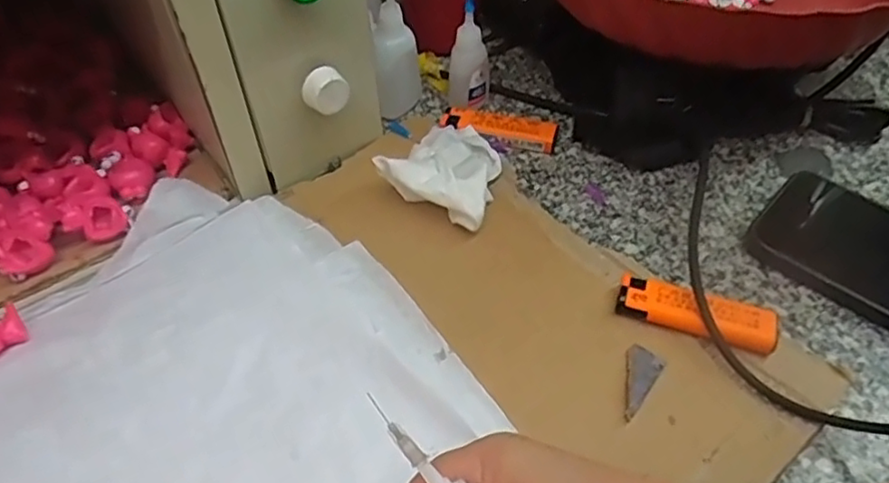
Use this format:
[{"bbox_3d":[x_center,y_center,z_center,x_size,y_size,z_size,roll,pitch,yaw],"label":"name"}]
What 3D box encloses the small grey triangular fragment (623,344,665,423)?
[{"bbox_3d":[0.093,0.068,0.327,0.018,0.005,0.039,29,56,25],"label":"small grey triangular fragment"}]

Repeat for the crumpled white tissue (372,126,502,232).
[{"bbox_3d":[0.007,-0.050,0.420,0.069,0.034,0.087,19,52,18],"label":"crumpled white tissue"}]

